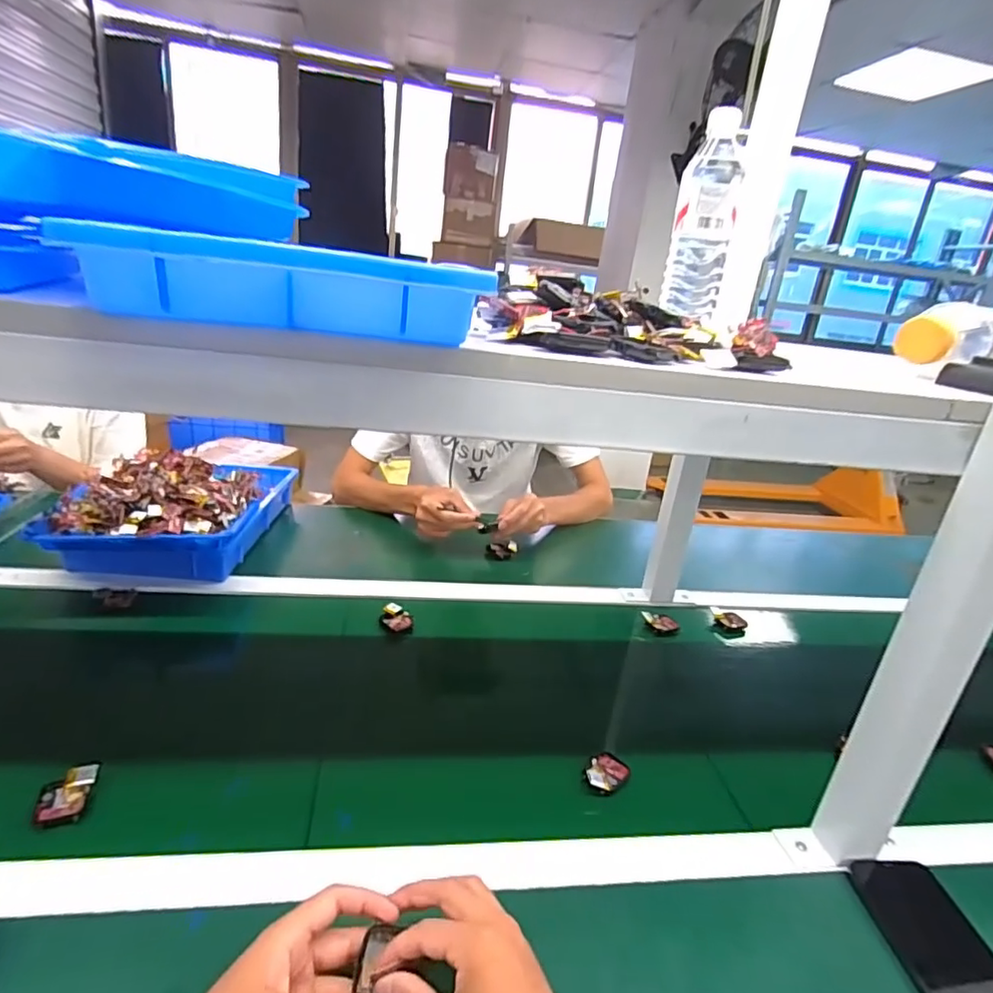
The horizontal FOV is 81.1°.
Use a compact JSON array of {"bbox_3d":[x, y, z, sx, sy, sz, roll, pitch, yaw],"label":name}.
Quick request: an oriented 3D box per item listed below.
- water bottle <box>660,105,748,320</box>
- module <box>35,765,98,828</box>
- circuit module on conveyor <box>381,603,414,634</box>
[{"bbox_3d":[0.221,-0.289,0.615,0.065,0.205,0.070,12,22,13],"label":"water bottle"},{"bbox_3d":[-0.371,0.256,0.500,0.037,0.007,0.053,5,34,-19],"label":"module"},{"bbox_3d":[-0.139,0.168,0.802,0.033,0.019,0.050,-12,28,-39],"label":"circuit module on conveyor"}]

